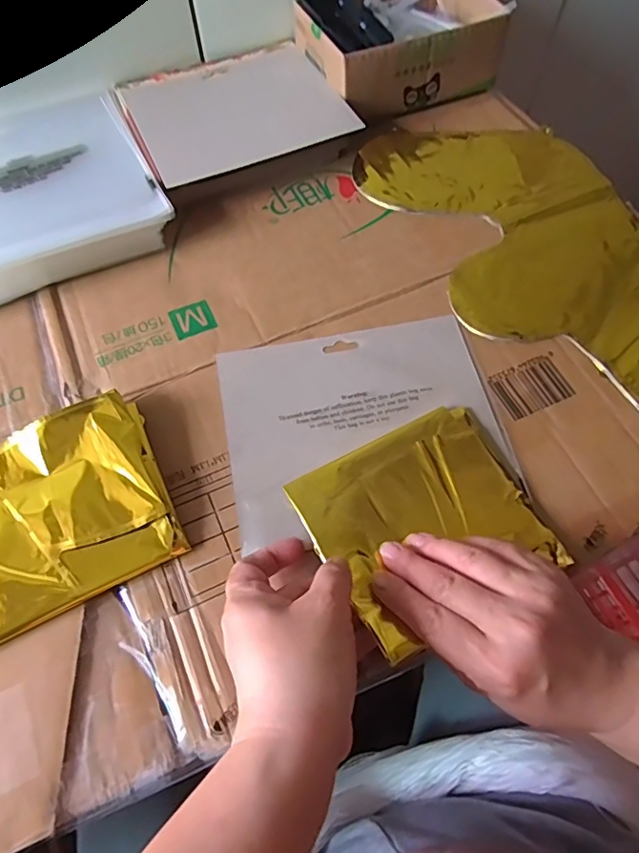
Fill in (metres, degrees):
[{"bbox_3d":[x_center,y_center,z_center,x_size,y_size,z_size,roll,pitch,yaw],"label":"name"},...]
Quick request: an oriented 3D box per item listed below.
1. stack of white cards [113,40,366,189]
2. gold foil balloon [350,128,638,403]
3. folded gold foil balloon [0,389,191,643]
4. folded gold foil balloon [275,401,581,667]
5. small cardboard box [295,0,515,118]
[{"bbox_3d":[-0.084,-0.306,0.534,0.197,0.034,0.174,-21,62,-9],"label":"stack of white cards"},{"bbox_3d":[0.203,-0.129,0.443,0.197,0.014,0.421,-22,62,-10],"label":"gold foil balloon"},{"bbox_3d":[-0.176,0.056,0.351,0.142,0.030,0.121,-25,63,-11],"label":"folded gold foil balloon"},{"bbox_3d":[0.069,0.057,0.344,0.144,0.017,0.127,-22,65,-17],"label":"folded gold foil balloon"},{"bbox_3d":[0.081,-0.399,0.556,0.189,0.067,0.138,-21,62,-9],"label":"small cardboard box"}]

